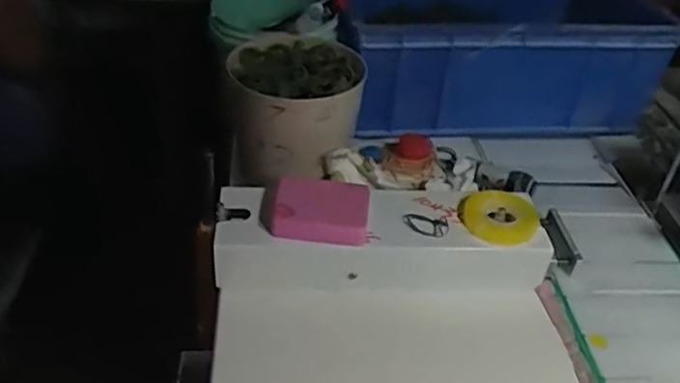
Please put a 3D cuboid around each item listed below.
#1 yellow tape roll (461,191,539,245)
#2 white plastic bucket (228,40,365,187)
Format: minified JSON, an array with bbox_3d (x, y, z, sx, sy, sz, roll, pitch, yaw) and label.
[{"bbox_3d":[0.124,0.017,0.512,0.058,0.010,0.055,1,44,-1],"label":"yellow tape roll"},{"bbox_3d":[-0.041,-0.071,0.568,0.107,0.094,0.123,-2,38,-8],"label":"white plastic bucket"}]

